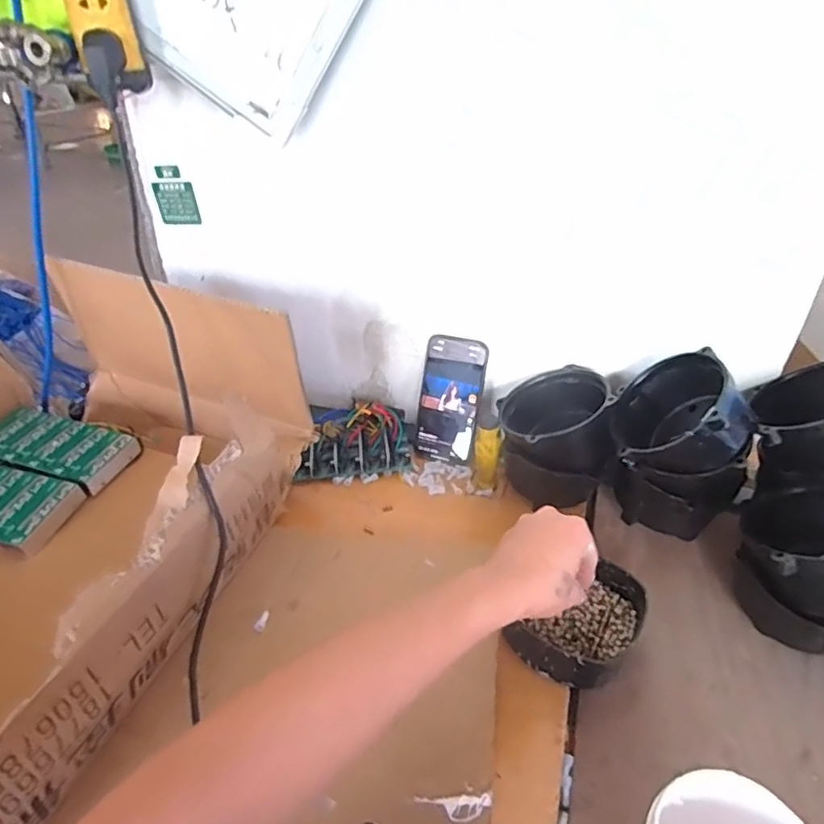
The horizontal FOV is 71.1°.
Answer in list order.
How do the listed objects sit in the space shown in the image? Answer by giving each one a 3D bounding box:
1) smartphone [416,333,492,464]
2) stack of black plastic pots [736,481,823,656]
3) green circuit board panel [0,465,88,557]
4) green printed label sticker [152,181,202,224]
[{"bbox_3d":[0.048,-0.016,0.742,0.078,0.158,0.016,13,16,12],"label":"smartphone"},{"bbox_3d":[0.370,0.142,0.533,0.115,0.148,0.133,12,36,16],"label":"stack of black plastic pots"},{"bbox_3d":[-0.431,0.093,0.593,0.153,0.031,0.077,9,36,12],"label":"green circuit board panel"},{"bbox_3d":[-0.305,-0.271,0.752,0.060,0.056,0.007,5,40,11],"label":"green printed label sticker"}]

